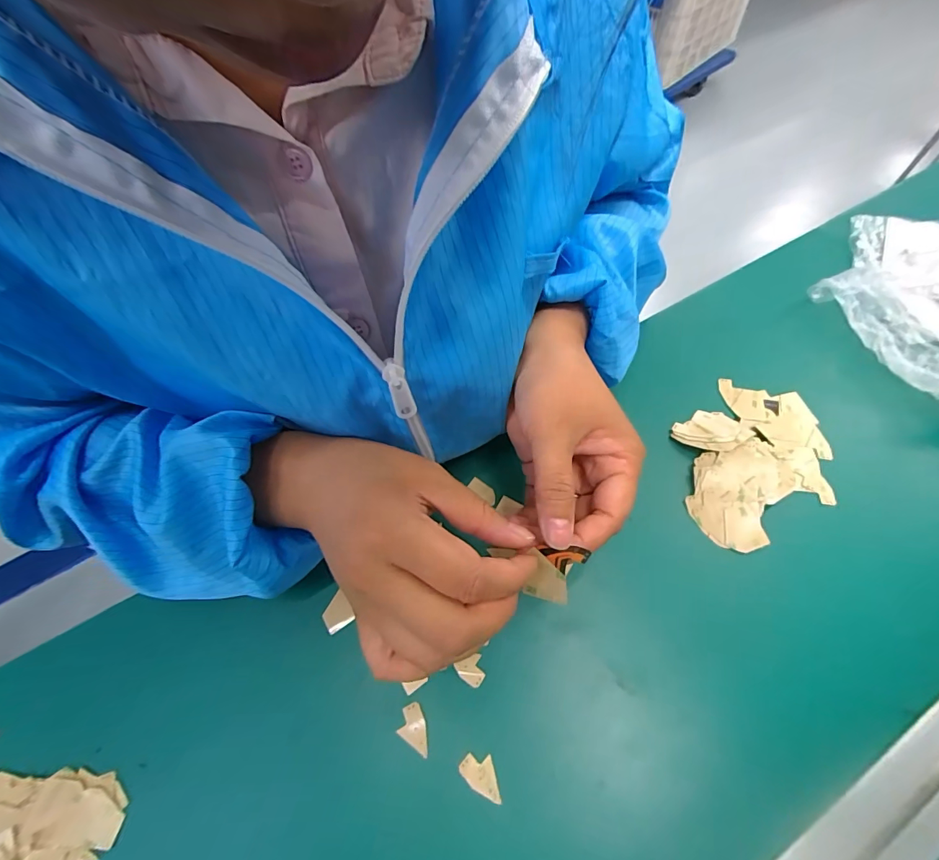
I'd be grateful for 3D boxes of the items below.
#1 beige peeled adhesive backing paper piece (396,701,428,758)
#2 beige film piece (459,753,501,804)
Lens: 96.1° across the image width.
[{"bbox_3d":[-0.033,0.170,0.238,0.015,0.004,0.025,-8,58,-5],"label":"beige peeled adhesive backing paper piece"},{"bbox_3d":[0.008,0.186,0.226,0.025,0.004,0.016,37,65,21],"label":"beige film piece"}]

